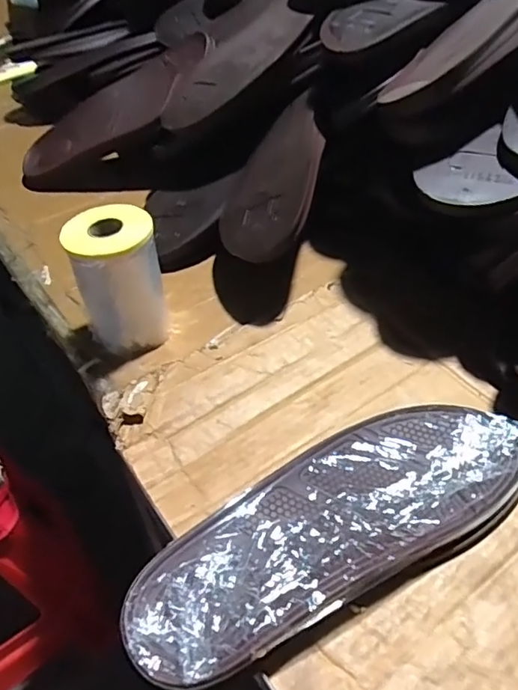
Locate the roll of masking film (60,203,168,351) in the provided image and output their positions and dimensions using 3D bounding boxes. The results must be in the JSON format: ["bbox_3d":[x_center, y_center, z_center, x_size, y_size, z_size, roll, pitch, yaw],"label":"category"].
[{"bbox_3d":[-0.112,-0.049,0.432,0.067,0.110,0.057,-13,48,-10],"label":"roll of masking film"}]

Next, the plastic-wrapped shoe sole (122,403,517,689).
[{"bbox_3d":[0.049,0.107,0.329,0.264,0.037,0.101,-26,51,-20],"label":"plastic-wrapped shoe sole"}]

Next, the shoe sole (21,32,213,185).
[{"bbox_3d":[-0.176,-0.277,0.636,0.279,0.039,0.097,-26,45,16],"label":"shoe sole"}]

